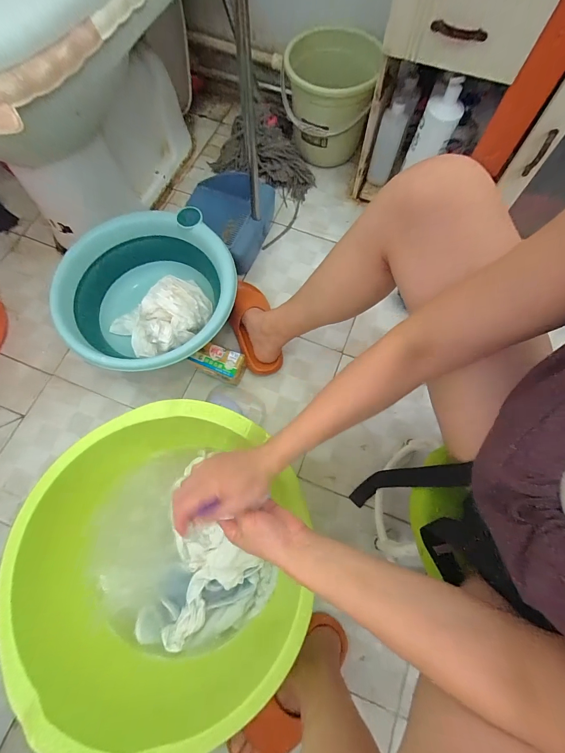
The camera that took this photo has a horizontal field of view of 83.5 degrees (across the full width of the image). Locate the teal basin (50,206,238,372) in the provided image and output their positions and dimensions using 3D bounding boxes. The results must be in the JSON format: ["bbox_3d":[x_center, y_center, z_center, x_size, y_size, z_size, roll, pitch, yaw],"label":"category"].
[{"bbox_3d":[-0.275,-0.162,0.696,0.348,0.153,0.319,0,72,-1],"label":"teal basin"}]

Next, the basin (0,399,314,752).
[{"bbox_3d":[-0.190,0.291,0.530,0.428,0.196,0.434,0,72,-1],"label":"basin"}]

